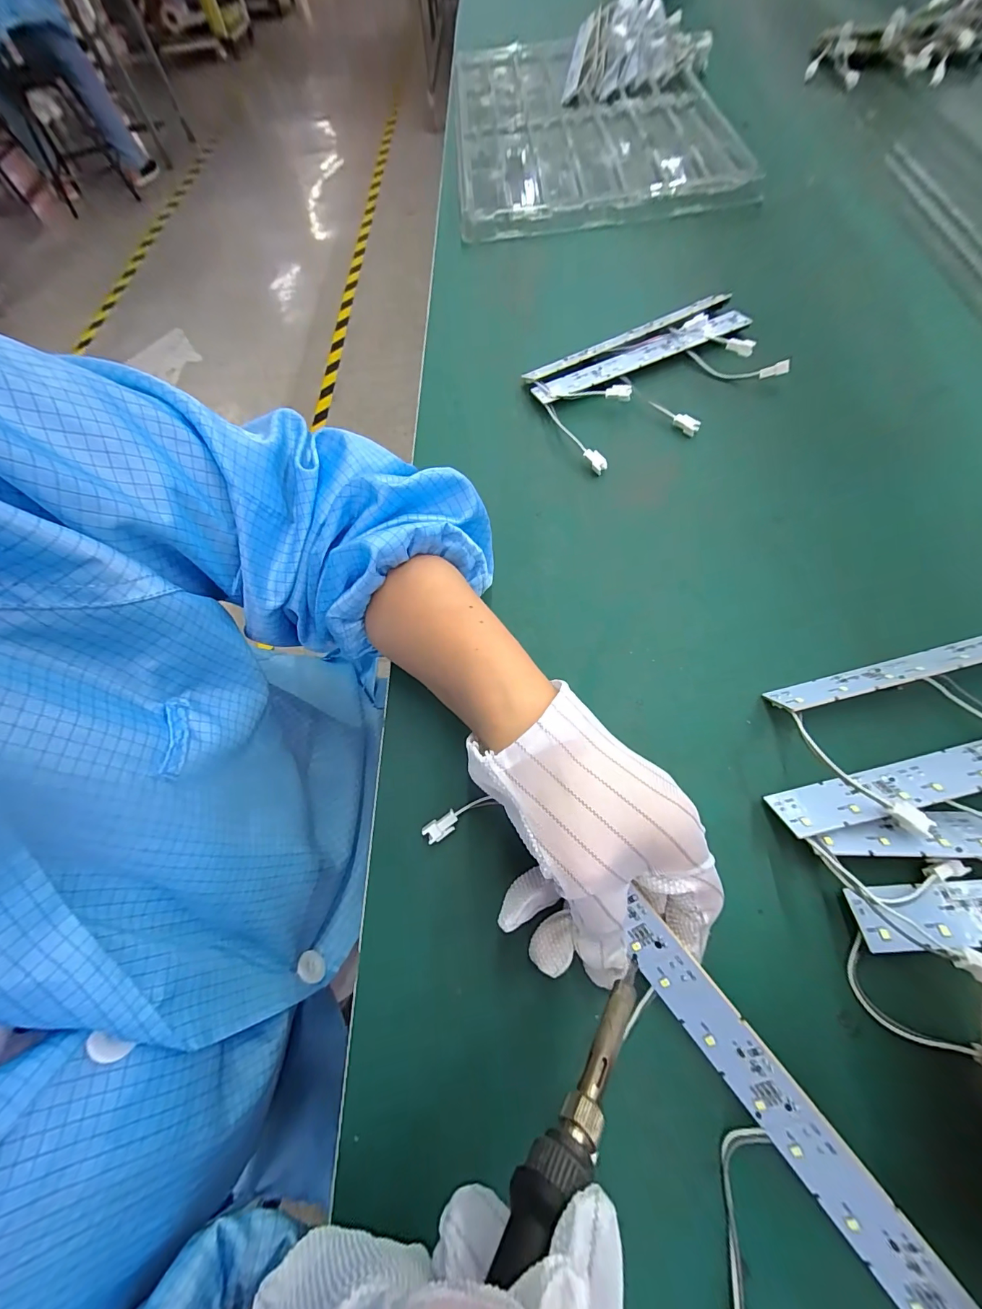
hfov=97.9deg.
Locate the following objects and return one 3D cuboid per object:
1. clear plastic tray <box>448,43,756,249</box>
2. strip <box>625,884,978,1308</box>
[{"bbox_3d":[0.117,-0.703,0.560,0.317,0.026,0.512,-5,66,3],"label":"clear plastic tray"},{"bbox_3d":[0.105,0.167,0.164,0.150,0.004,0.024,49,115,18],"label":"strip"}]

